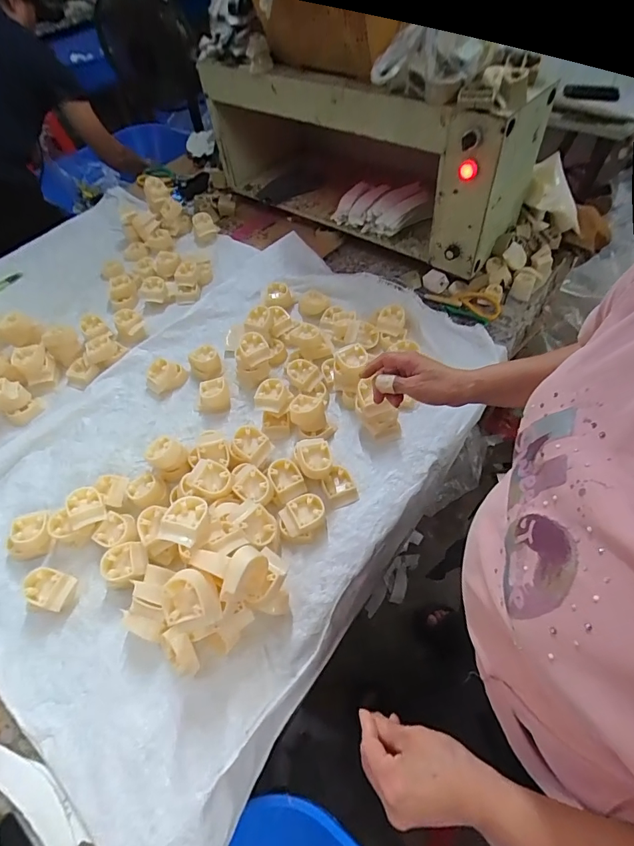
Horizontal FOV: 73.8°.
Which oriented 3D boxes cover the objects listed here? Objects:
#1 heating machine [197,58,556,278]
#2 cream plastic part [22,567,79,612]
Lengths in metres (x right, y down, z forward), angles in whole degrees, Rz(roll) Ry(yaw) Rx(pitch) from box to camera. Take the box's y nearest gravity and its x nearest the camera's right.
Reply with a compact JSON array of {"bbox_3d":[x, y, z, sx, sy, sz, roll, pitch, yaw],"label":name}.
[{"bbox_3d":[0.092,-0.609,0.936,0.721,0.284,0.301,27,62,20],"label":"heating machine"},{"bbox_3d":[-0.366,0.227,0.579,0.059,0.035,0.050,14,58,13],"label":"cream plastic part"}]

